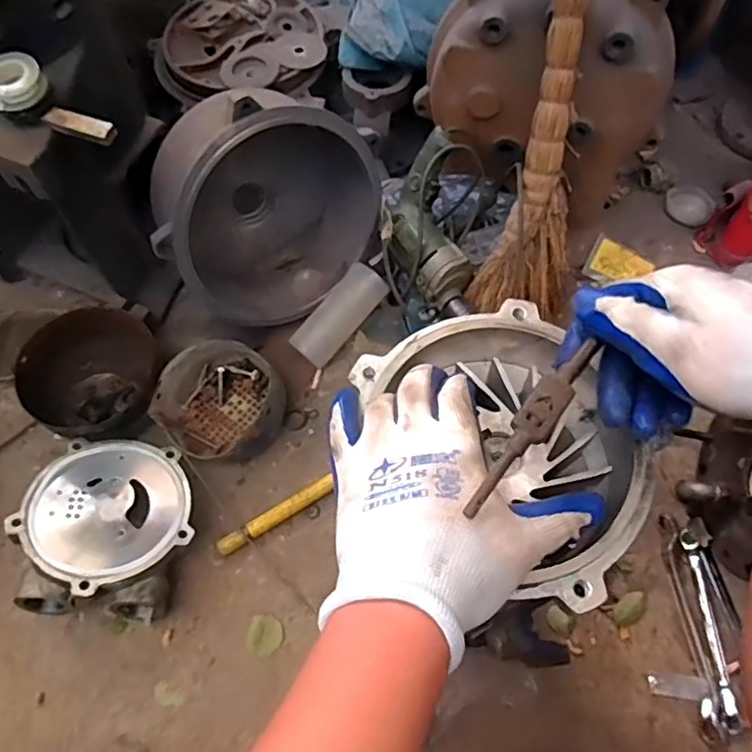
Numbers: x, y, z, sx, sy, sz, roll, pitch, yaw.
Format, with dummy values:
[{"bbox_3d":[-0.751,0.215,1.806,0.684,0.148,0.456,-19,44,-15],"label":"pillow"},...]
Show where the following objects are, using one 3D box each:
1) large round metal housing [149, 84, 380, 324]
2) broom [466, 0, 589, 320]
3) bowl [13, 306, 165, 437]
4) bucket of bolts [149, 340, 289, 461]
[{"bbox_3d":[-0.152,-0.238,0.911,0.302,0.361,0.186,-51,55,6],"label":"large round metal housing"},{"bbox_3d":[0.210,-0.317,0.773,0.134,0.523,0.062,3,32,3],"label":"broom"},{"bbox_3d":[-0.398,0.005,0.896,0.177,0.104,0.192,29,67,15],"label":"bowl"},{"bbox_3d":[-0.223,0.041,0.891,0.171,0.090,0.158,-1,63,1],"label":"bucket of bolts"}]

